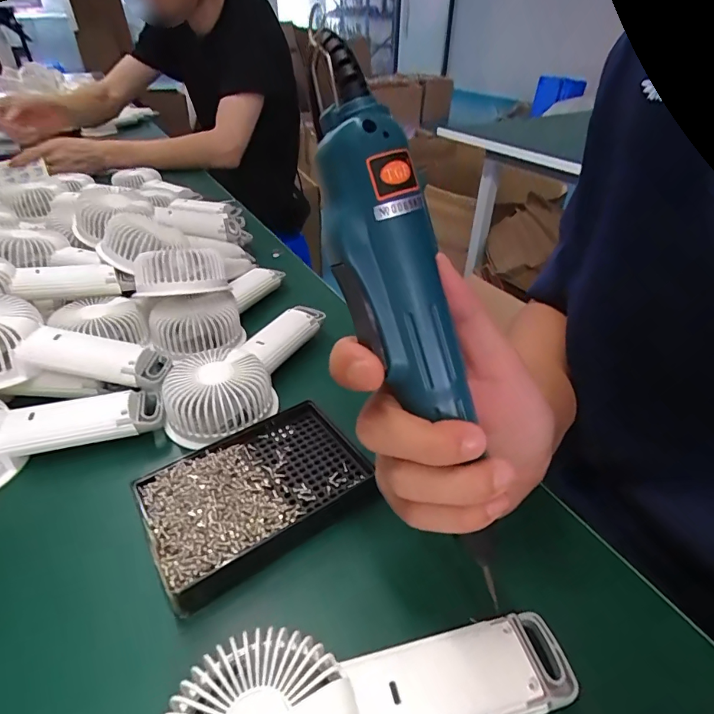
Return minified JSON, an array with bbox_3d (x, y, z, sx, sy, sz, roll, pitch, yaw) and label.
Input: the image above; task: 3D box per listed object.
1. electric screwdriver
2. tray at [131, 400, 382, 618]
[{"bbox_3d":[0.020,-0.014,0.180,0.028,0.217,0.031,-6,16,47],"label":"electric screwdriver"},{"bbox_3d":[-0.064,0.087,0.297,0.139,0.024,0.093,-18,41,-33],"label":"tray"}]

